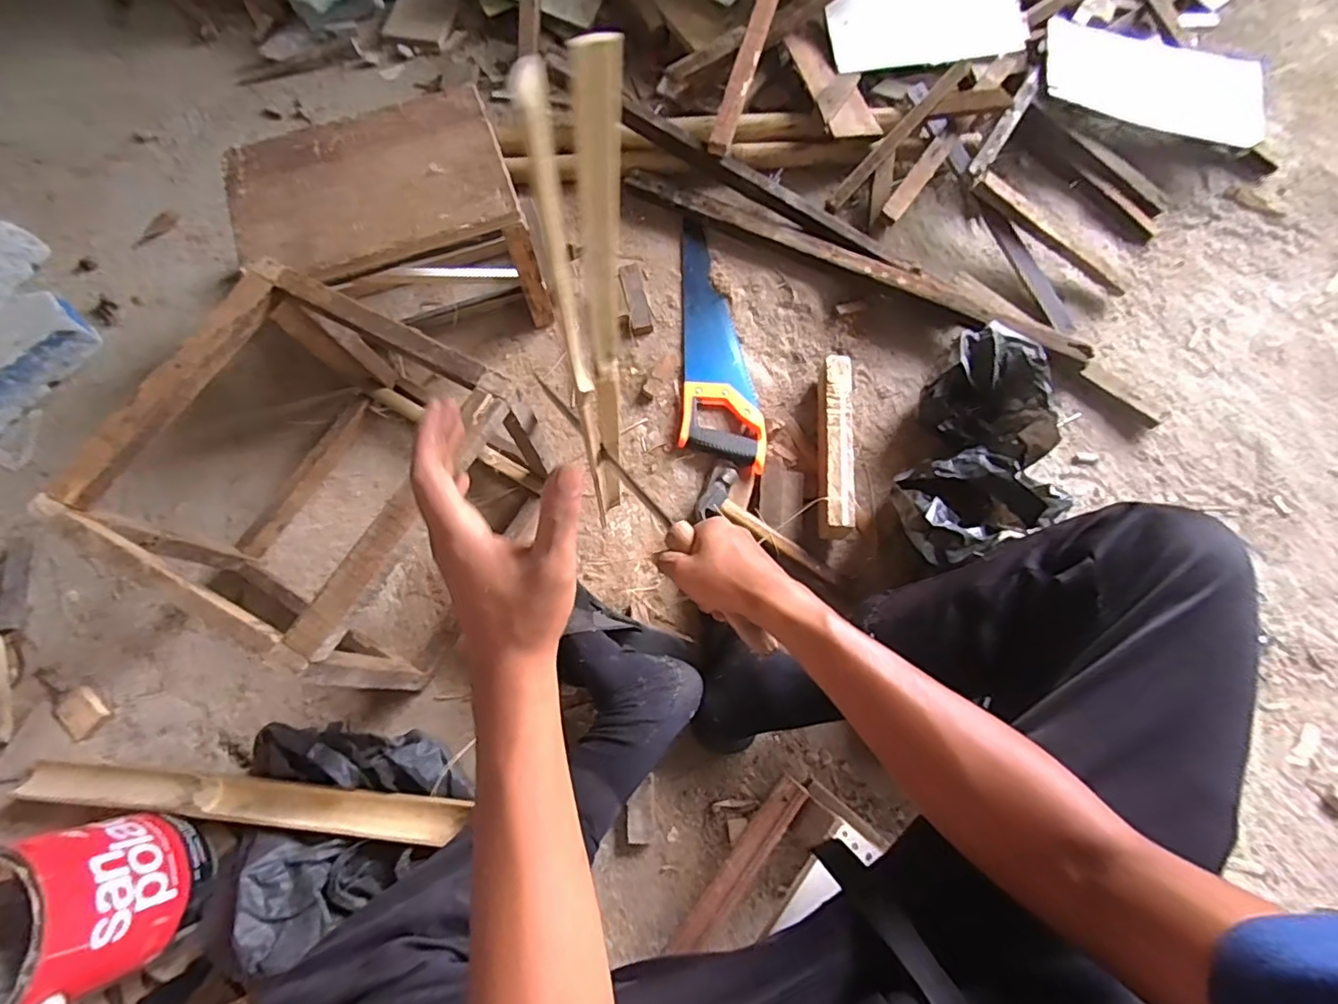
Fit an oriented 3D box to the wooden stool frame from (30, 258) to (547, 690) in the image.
[{"bbox_3d":[-0.372,-0.019,0.661,0.350,0.286,0.318,29,75,10],"label":"wooden stool frame"}]

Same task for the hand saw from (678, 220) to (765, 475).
[{"bbox_3d":[0.069,-0.243,0.871,0.118,0.036,0.424,-2,71,-1],"label":"hand saw"}]

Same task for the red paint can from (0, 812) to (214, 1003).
[{"bbox_3d":[-0.583,0.401,0.559,0.152,0.175,0.150,-27,71,5],"label":"red paint can"}]

